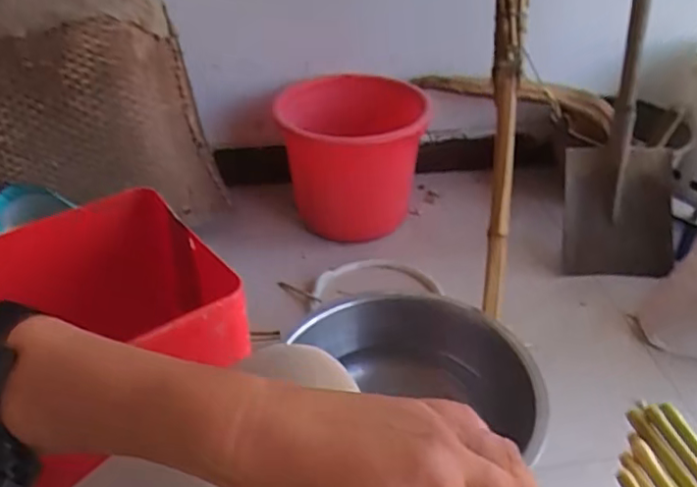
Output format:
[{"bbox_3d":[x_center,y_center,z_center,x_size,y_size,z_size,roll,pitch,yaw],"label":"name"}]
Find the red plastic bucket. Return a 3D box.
[{"bbox_3d":[0.008,-0.188,1.304,0.311,0.302,0.301,0,36,0],"label":"red plastic bucket"}]

